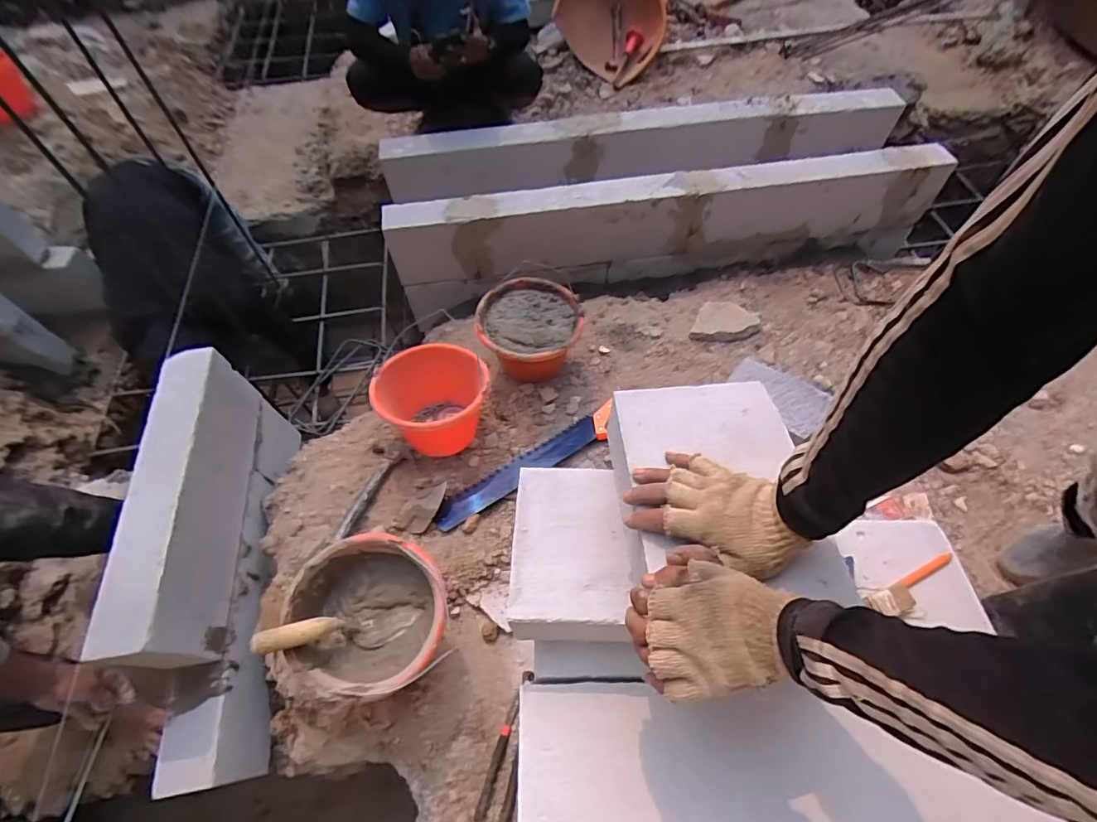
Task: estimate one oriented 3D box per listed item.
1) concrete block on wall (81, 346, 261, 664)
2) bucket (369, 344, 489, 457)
[{"bbox_3d":[-0.706,0.166,0.984,0.114,0.208,0.586,-8,60,-3],"label":"concrete block on wall"},{"bbox_3d":[-0.234,-0.025,1.104,0.231,0.169,0.239,-1,60,2],"label":"bucket"}]

